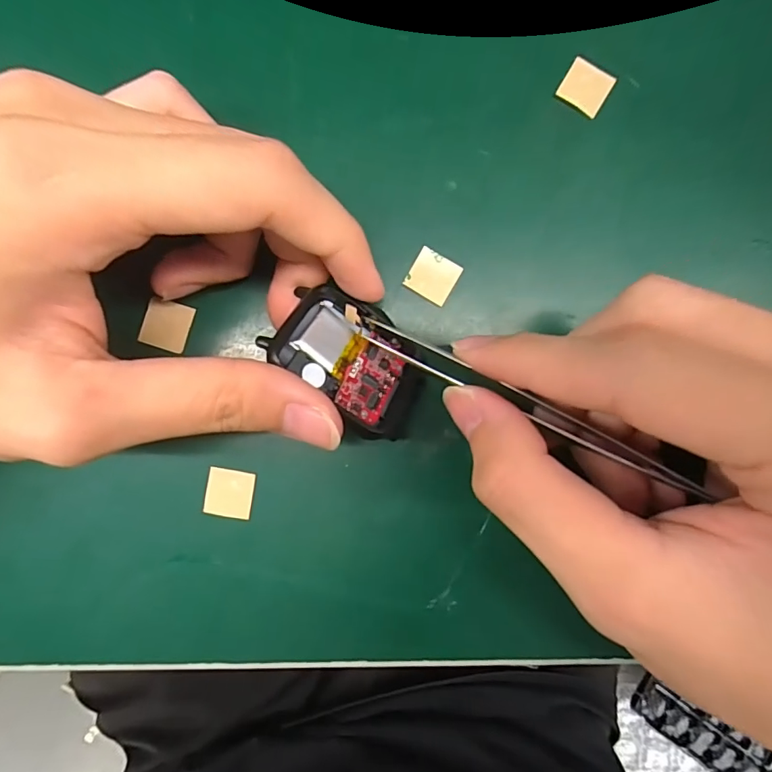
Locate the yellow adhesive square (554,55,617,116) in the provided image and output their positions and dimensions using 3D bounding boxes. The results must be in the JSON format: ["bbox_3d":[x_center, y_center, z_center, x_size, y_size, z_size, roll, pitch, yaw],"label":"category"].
[{"bbox_3d":[0.067,-0.100,0.162,0.015,0.004,0.015,31,89,0],"label":"yellow adhesive square"}]

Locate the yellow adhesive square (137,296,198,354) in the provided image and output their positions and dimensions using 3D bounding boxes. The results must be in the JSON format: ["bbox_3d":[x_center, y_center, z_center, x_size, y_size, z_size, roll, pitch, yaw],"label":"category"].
[{"bbox_3d":[-0.072,-0.020,0.158,0.015,0.004,0.015,17,90,-2],"label":"yellow adhesive square"}]

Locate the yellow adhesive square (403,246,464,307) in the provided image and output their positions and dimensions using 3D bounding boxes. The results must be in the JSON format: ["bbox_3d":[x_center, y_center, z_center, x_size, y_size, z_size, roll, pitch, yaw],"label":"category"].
[{"bbox_3d":[0.016,-0.036,0.161,0.015,0.004,0.015,30,84,0],"label":"yellow adhesive square"}]

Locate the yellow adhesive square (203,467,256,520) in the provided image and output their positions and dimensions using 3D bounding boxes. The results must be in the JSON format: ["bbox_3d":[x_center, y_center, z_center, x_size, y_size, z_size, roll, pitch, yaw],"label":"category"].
[{"bbox_3d":[-0.052,0.036,0.161,0.015,0.004,0.015,9,89,2],"label":"yellow adhesive square"}]

